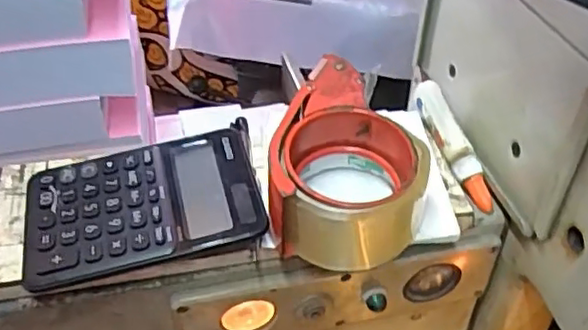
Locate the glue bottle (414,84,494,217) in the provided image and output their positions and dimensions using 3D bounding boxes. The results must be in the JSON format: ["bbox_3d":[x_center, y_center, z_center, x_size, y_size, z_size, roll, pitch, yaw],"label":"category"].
[{"bbox_3d":[0.116,-0.014,0.459,0.020,0.024,0.104,-20,76,-20],"label":"glue bottle"}]

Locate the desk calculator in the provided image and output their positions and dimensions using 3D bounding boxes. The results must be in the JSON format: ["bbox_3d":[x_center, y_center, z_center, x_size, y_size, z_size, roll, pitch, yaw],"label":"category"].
[{"bbox_3d":[-0.097,0.024,0.404,0.143,0.016,0.099,-10,43,-10],"label":"desk calculator"}]

